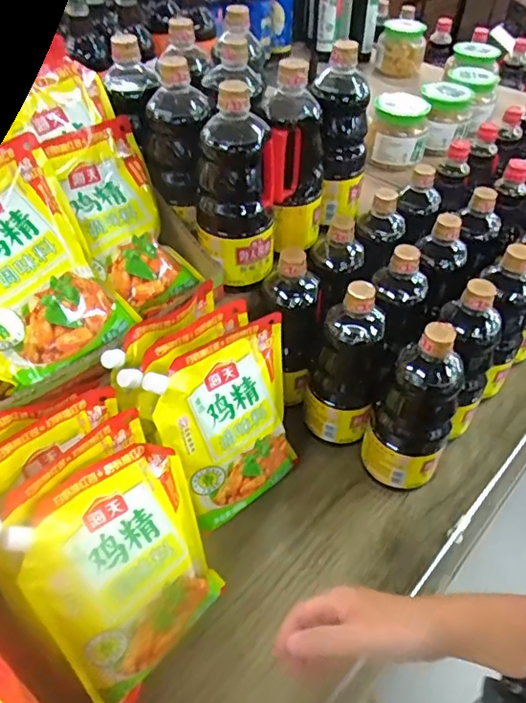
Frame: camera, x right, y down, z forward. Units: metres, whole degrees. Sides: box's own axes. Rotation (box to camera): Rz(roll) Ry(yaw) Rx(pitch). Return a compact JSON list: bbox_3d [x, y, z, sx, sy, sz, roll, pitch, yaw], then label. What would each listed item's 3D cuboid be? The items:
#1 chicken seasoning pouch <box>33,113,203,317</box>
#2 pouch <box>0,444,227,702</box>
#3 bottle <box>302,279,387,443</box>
[{"bbox_3d":[-0.174,-0.164,0.674,0.136,0.038,0.225,-34,99,-37],"label":"chicken seasoning pouch"},{"bbox_3d":[-0.128,0.220,0.543,0.174,0.233,0.050,-34,19,-31],"label":"pouch"},{"bbox_3d":[0.113,0.021,0.723,0.100,0.228,0.089,14,47,11],"label":"bottle"}]

